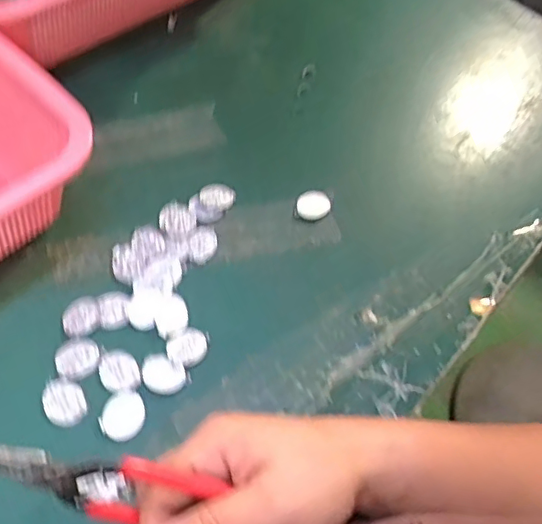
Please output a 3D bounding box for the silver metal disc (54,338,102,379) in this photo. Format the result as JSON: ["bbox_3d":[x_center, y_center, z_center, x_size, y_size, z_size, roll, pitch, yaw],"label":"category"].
[{"bbox_3d":[-0.117,0.057,0.343,0.026,0.004,0.025,4,57,-6],"label":"silver metal disc"}]

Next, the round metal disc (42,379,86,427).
[{"bbox_3d":[-0.120,0.081,0.330,0.022,0.004,0.029,-15,61,-18],"label":"round metal disc"}]

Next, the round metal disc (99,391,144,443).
[{"bbox_3d":[-0.086,0.088,0.330,0.024,0.004,0.028,17,56,2],"label":"round metal disc"}]

